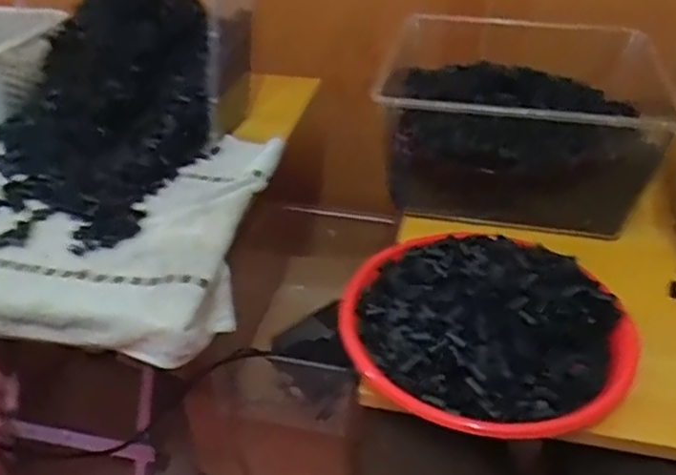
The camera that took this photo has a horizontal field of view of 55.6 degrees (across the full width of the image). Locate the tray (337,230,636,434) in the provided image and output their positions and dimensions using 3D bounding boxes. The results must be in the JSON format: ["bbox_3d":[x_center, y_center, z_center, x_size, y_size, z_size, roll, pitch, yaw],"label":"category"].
[{"bbox_3d":[0.116,0.071,0.548,0.219,0.058,0.232,0,37,0],"label":"tray"}]

